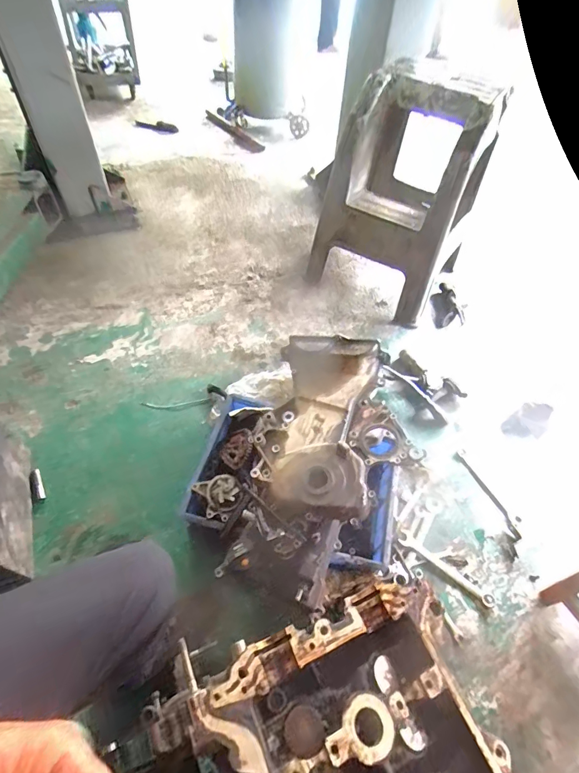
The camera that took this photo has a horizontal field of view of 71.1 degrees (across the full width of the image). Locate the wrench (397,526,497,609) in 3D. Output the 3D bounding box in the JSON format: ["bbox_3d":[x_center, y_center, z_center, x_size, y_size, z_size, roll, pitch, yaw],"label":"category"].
[{"bbox_3d":[0.348,0.402,0.897,0.227,0.012,0.040,35,58,19],"label":"wrench"}]

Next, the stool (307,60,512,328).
[{"bbox_3d":[0.324,-0.564,1.249,0.454,0.582,0.321,20,54,12],"label":"stool"}]

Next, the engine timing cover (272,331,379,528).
[{"bbox_3d":[0.074,0.068,0.844,0.236,0.080,0.397,9,52,3],"label":"engine timing cover"}]

